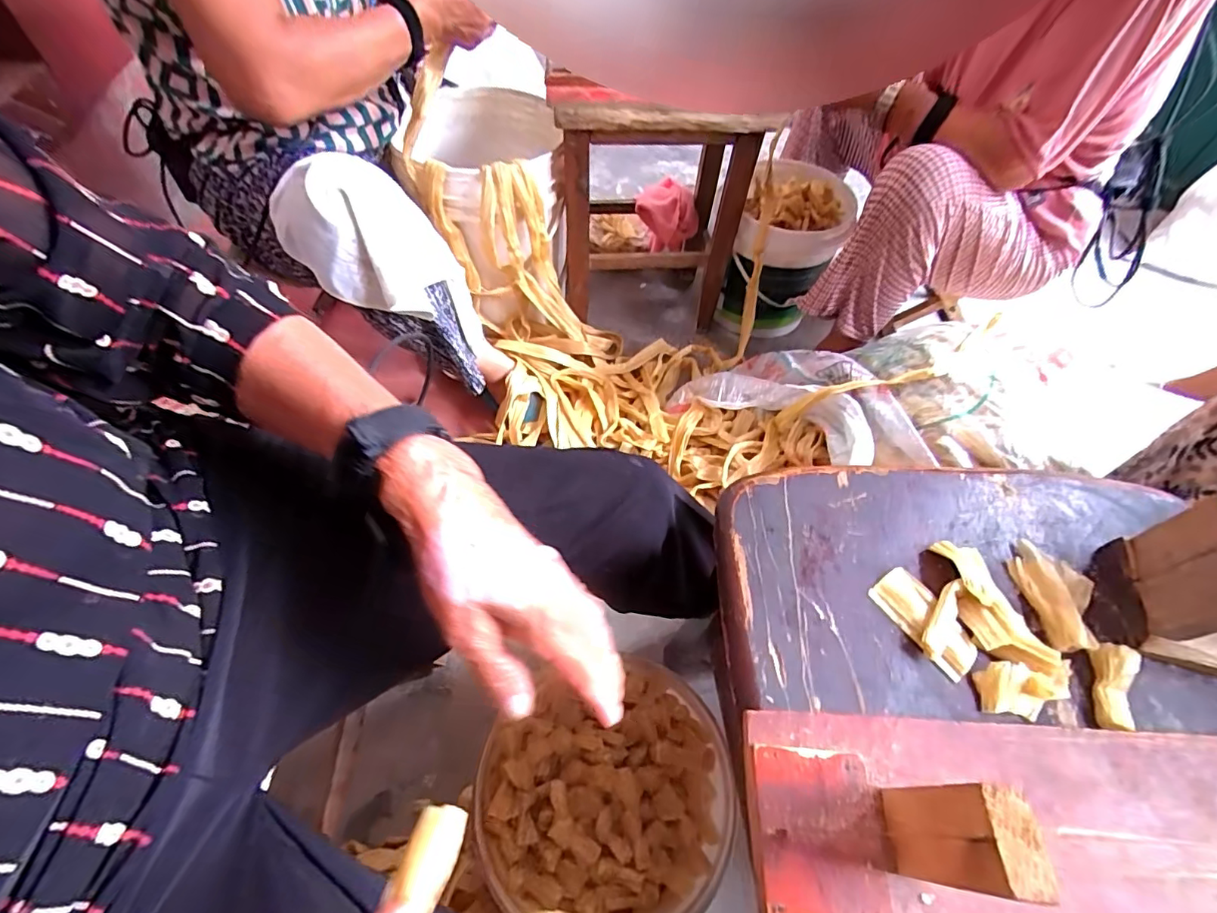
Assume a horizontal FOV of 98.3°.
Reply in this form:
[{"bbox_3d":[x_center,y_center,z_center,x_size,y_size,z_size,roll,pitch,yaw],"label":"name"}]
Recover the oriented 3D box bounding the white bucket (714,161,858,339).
[{"bbox_3d":[0.355,-0.413,1.078,0.202,0.250,0.236,16,56,8],"label":"white bucket"}]

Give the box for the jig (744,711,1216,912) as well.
[{"bbox_3d":[0.255,0.193,0.259,0.354,0.094,0.121,3,56,0],"label":"jig"}]

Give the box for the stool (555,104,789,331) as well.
[{"bbox_3d":[0.078,-0.480,1.009,0.330,0.426,0.254,-2,56,-4],"label":"stool"}]

